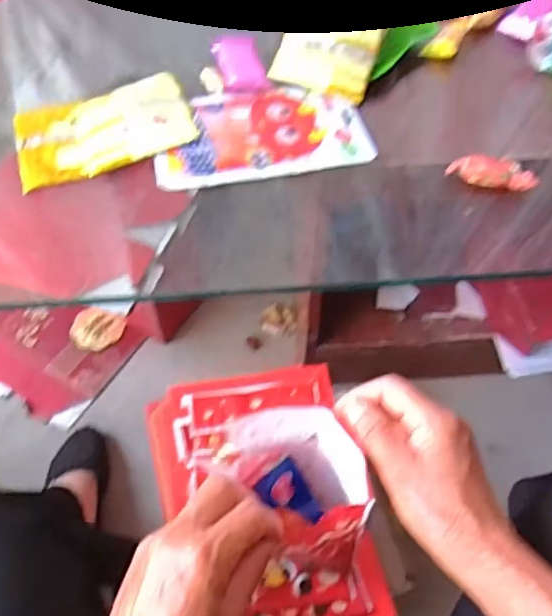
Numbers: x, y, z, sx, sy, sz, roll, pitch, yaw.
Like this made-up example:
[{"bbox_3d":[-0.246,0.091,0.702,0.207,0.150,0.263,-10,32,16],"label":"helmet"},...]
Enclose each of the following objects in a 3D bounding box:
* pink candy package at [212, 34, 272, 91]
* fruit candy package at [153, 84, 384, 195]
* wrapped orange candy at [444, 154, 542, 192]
[{"bbox_3d":[-0.036,-0.246,0.563,0.042,0.009,0.092,-14,56,-8],"label":"pink candy package"},{"bbox_3d":[-0.014,-0.161,0.514,0.187,0.013,0.114,-10,55,-5],"label":"fruit candy package"},{"bbox_3d":[0.180,-0.113,0.473,0.070,0.020,0.017,17,57,13],"label":"wrapped orange candy"}]

